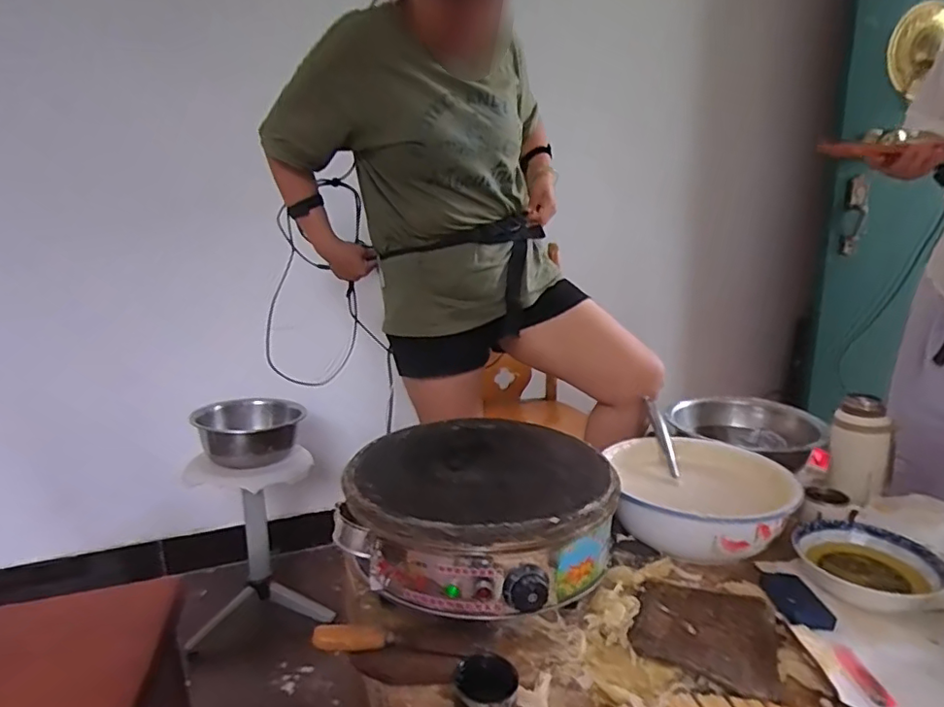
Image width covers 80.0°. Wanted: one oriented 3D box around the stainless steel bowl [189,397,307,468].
[{"bbox_3d":[-0.551,0.198,1.402,0.233,0.128,0.283,-8,14,-29],"label":"stainless steel bowl"}]

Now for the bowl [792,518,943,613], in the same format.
[{"bbox_3d":[0.535,0.285,0.764,0.135,0.045,0.167,-6,13,-20],"label":"bowl"}]

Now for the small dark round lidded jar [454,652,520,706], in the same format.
[{"bbox_3d":[0.014,0.338,0.553,0.060,0.051,0.052,0,13,5],"label":"small dark round lidded jar"}]

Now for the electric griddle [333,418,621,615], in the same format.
[{"bbox_3d":[0.020,0.208,0.817,0.351,0.125,0.343,-1,13,0],"label":"electric griddle"}]

